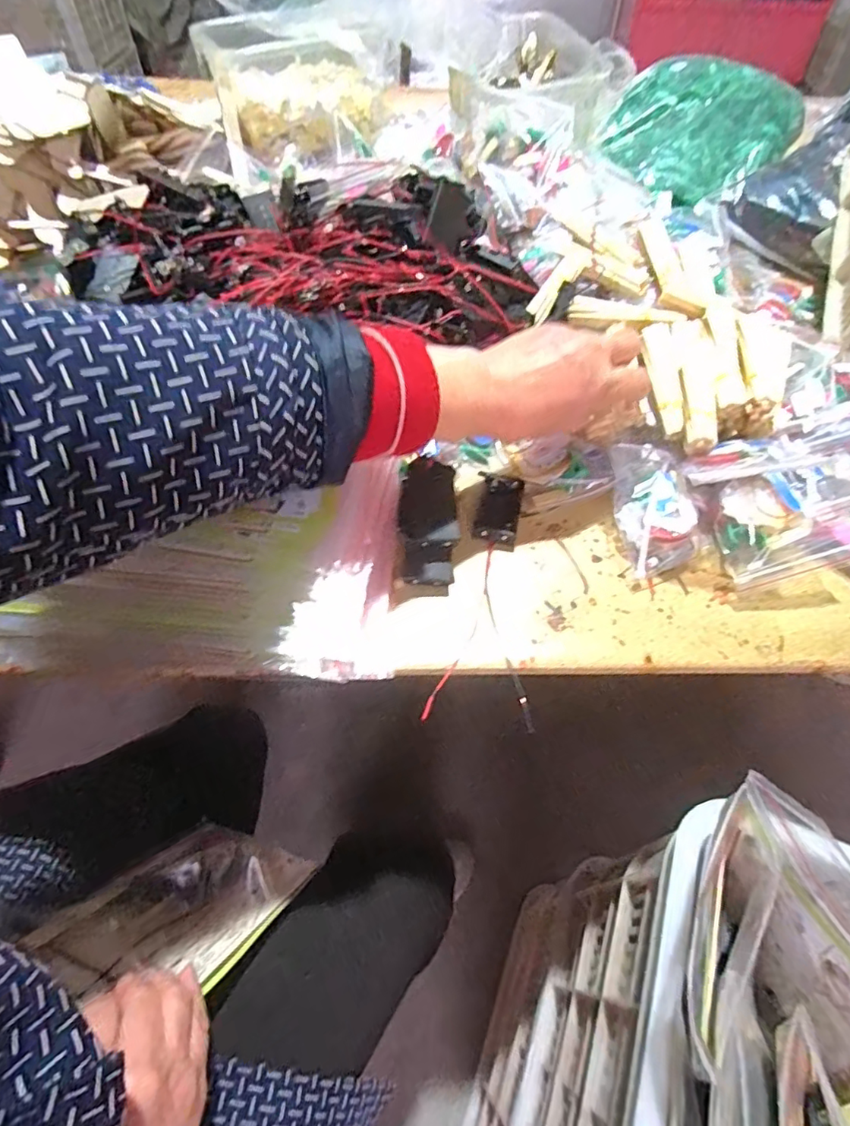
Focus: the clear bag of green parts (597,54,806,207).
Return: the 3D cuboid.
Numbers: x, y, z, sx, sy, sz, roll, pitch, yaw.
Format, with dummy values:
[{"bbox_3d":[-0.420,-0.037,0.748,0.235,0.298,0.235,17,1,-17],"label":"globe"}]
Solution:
[{"bbox_3d":[0.360,-0.579,0.723,0.212,0.091,0.236,31,60,19],"label":"clear bag of green parts"}]

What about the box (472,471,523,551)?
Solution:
[{"bbox_3d":[0.055,-0.040,0.423,0.035,0.020,0.061,11,56,6],"label":"box"}]

